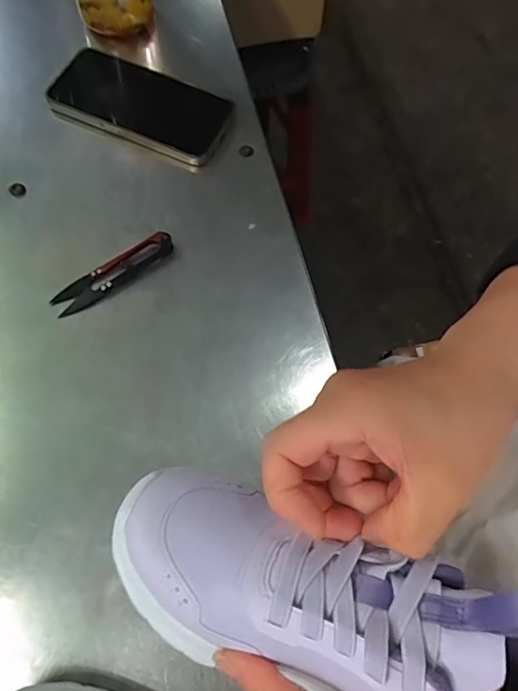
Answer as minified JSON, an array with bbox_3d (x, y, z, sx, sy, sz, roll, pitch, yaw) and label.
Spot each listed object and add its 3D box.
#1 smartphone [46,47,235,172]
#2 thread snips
[{"bbox_3d":[-0.111,-0.220,0.450,0.161,0.019,0.084,23,66,1],"label":"smartphone"},{"bbox_3d":[-0.111,-0.057,0.379,0.101,0.005,0.022,-35,77,-21],"label":"thread snips"}]

